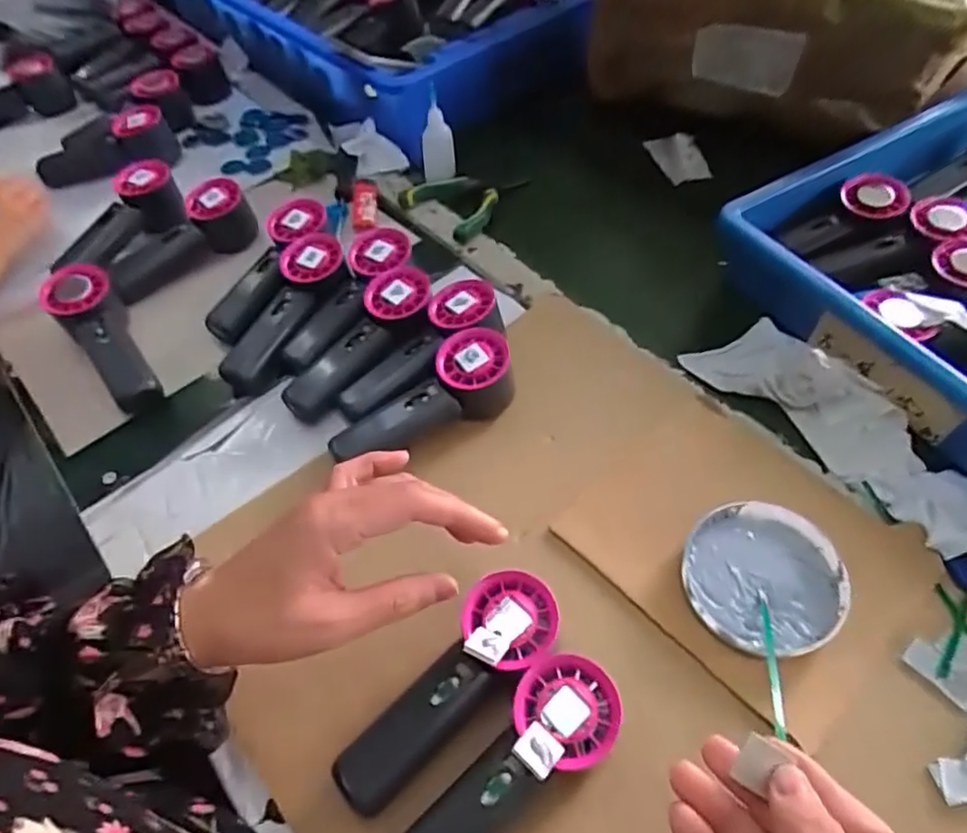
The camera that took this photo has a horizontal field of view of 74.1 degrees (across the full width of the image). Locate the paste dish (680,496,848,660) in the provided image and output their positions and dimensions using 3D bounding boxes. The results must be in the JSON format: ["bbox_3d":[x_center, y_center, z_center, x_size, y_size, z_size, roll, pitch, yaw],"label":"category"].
[{"bbox_3d":[0.184,0.106,0.423,0.097,0.014,0.104,-2,54,3],"label":"paste dish"}]

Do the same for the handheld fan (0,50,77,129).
[{"bbox_3d":[-0.647,-0.423,0.867,0.187,0.081,0.058,-24,55,4],"label":"handheld fan"}]

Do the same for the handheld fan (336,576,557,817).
[{"bbox_3d":[-0.016,0.162,0.372,0.053,0.062,0.149,33,61,25],"label":"handheld fan"}]

